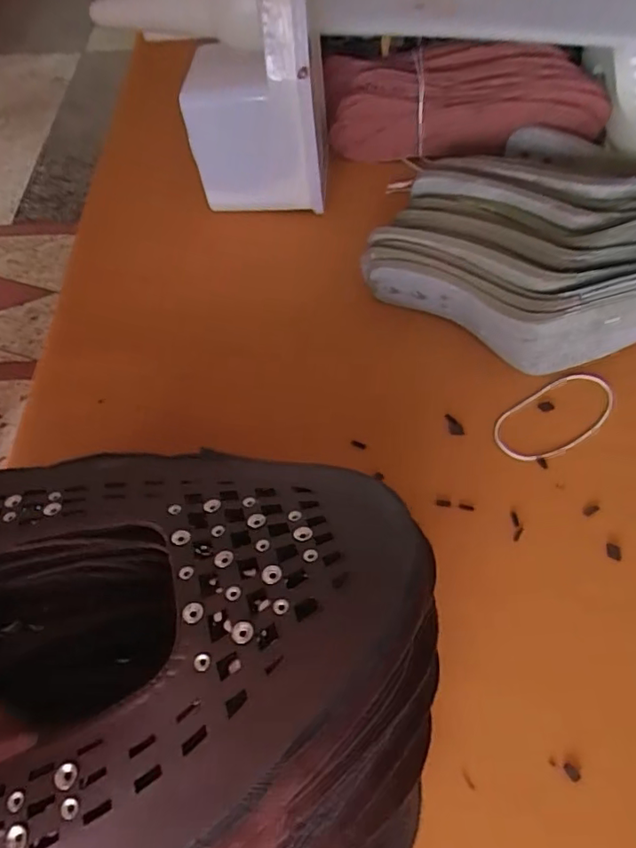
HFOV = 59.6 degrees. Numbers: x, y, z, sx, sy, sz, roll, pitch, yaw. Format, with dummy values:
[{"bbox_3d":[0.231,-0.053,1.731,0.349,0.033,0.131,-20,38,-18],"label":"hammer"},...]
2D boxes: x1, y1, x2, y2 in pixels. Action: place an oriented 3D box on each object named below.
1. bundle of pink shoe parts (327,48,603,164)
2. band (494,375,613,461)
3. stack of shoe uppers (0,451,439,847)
[{"bbox_3d":[0.141,-0.310,0.543,0.265,0.083,0.063,1,57,3],"label":"bundle of pink shoe parts"},{"bbox_3d":[0.177,-0.006,0.411,0.109,0.004,0.049,-30,64,-18],"label":"band"},{"bbox_3d":[-0.068,0.115,0.240,0.241,0.092,0.236,-13,57,-6],"label":"stack of shoe uppers"}]

